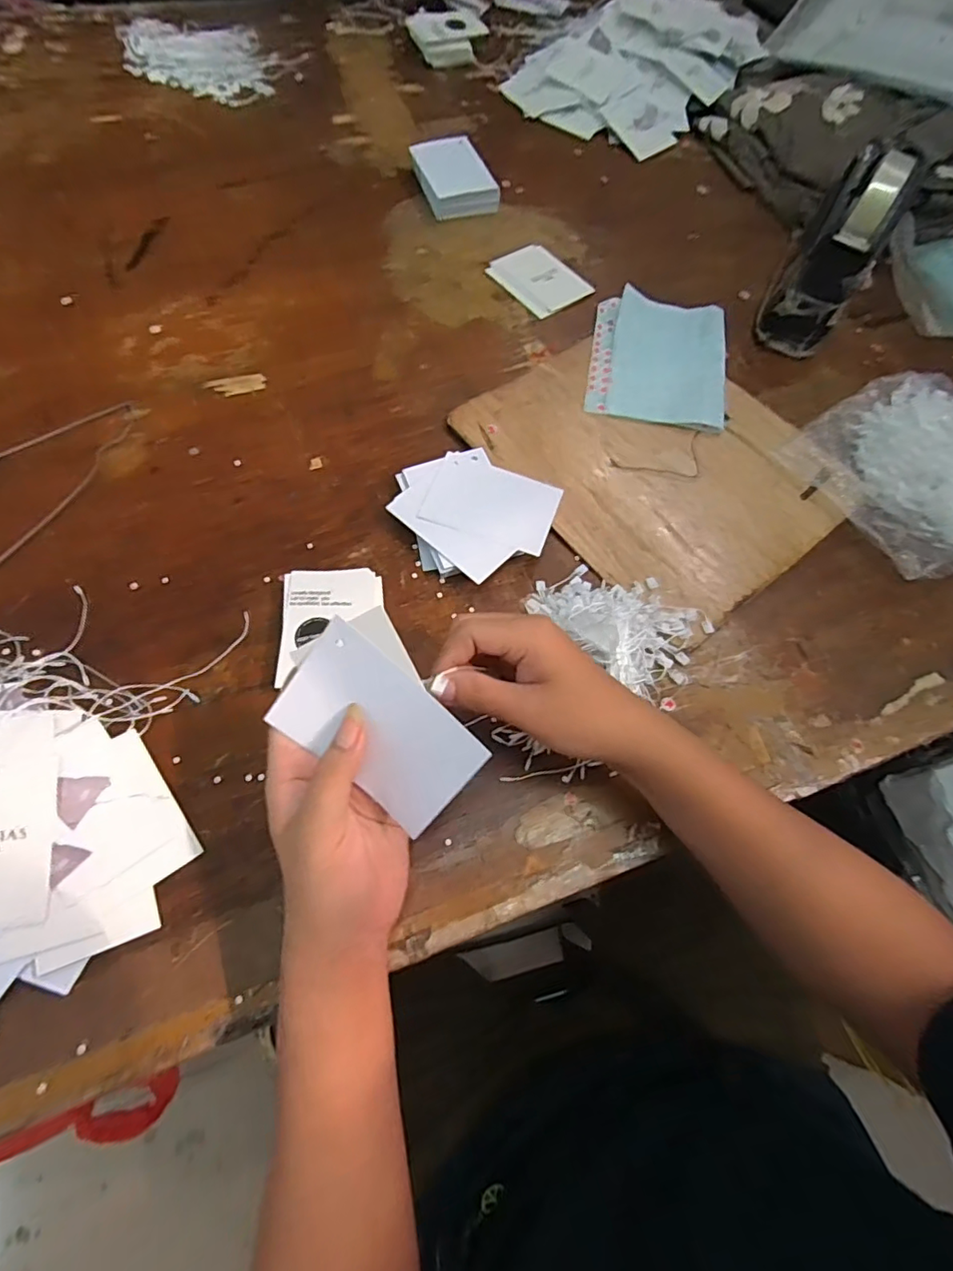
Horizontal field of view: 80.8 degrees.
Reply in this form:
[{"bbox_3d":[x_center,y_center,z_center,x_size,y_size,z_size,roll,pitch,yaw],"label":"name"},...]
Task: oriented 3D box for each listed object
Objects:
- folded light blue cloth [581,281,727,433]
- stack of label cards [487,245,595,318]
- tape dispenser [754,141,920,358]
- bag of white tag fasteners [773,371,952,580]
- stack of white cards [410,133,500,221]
[{"bbox_3d":[0.175,-0.266,0.535,0.125,0.011,0.153,11,66,2],"label":"folded light blue cloth"},{"bbox_3d":[0.065,-0.371,0.582,0.077,0.004,0.092,-32,71,-16],"label":"stack of label cards"},{"bbox_3d":[0.347,-0.372,0.536,0.074,0.113,0.179,31,68,11],"label":"tape dispenser"},{"bbox_3d":[0.376,-0.140,0.476,0.169,0.038,0.171,-29,70,-15],"label":"bag of white tag fasteners"},{"bbox_3d":[-0.025,-0.516,0.630,0.076,0.026,0.107,-18,68,-10],"label":"stack of white cards"}]

